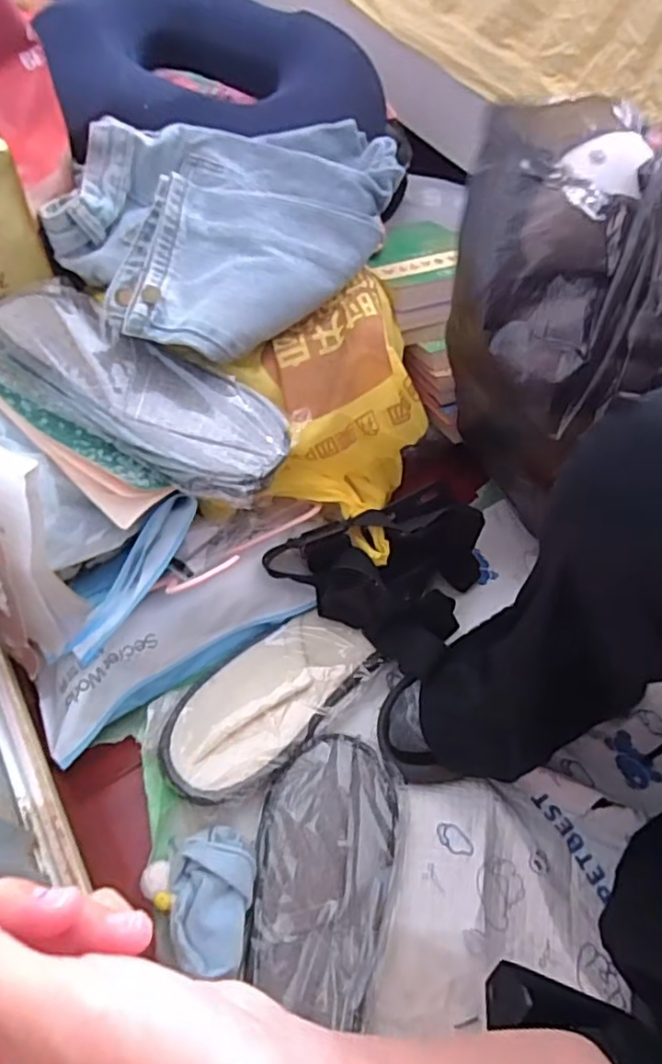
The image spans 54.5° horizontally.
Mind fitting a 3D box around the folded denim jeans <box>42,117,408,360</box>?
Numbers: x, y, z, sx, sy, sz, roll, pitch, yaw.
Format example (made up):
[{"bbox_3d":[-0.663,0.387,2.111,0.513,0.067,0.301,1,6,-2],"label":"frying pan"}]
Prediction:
[{"bbox_3d":[-0.097,-0.303,0.595,0.252,0.068,0.317,38,62,21],"label":"folded denim jeans"}]

